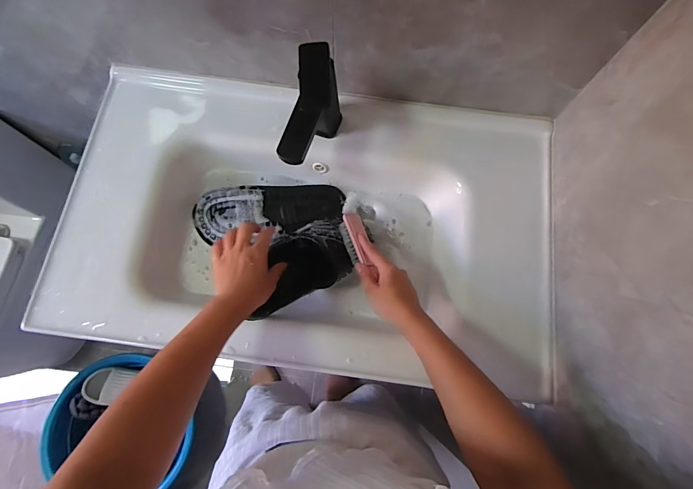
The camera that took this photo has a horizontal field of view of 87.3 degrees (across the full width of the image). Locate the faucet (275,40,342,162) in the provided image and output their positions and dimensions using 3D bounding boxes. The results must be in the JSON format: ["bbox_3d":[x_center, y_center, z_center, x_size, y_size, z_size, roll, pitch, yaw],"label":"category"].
[{"bbox_3d":[-0.053,-0.183,0.552,0.064,0.161,0.148,16,75,2],"label":"faucet"}]

